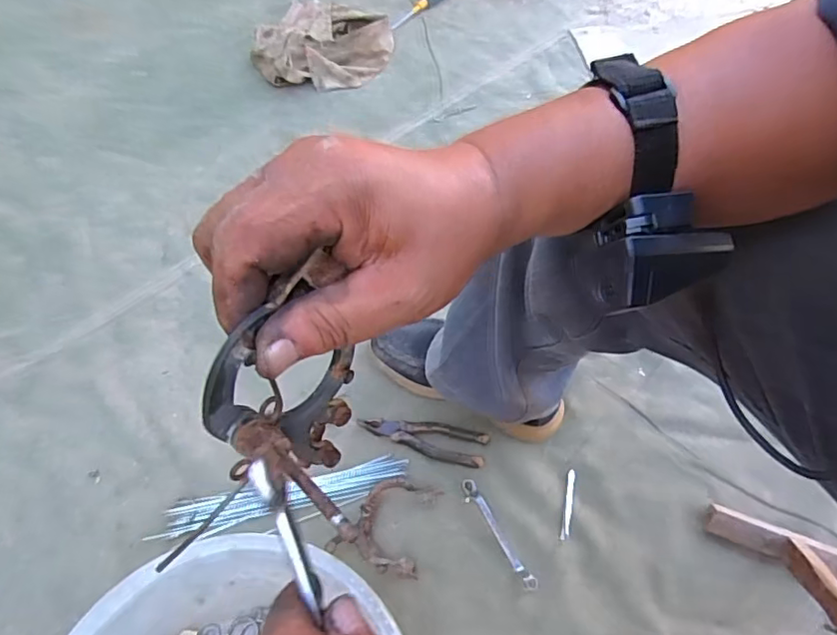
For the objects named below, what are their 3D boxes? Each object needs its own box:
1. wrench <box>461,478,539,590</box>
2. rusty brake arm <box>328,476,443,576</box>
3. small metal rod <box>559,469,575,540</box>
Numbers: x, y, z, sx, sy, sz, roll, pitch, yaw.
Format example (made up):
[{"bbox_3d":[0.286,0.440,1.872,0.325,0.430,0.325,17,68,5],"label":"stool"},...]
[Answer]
[{"bbox_3d":[0.096,0.258,0.683,0.018,0.004,0.141,-27,66,-17],"label":"wrench"},{"bbox_3d":[-0.041,0.239,0.672,0.107,0.025,0.106,14,61,5],"label":"rusty brake arm"},{"bbox_3d":[0.186,0.231,0.706,0.012,0.004,0.086,14,61,5],"label":"small metal rod"}]

